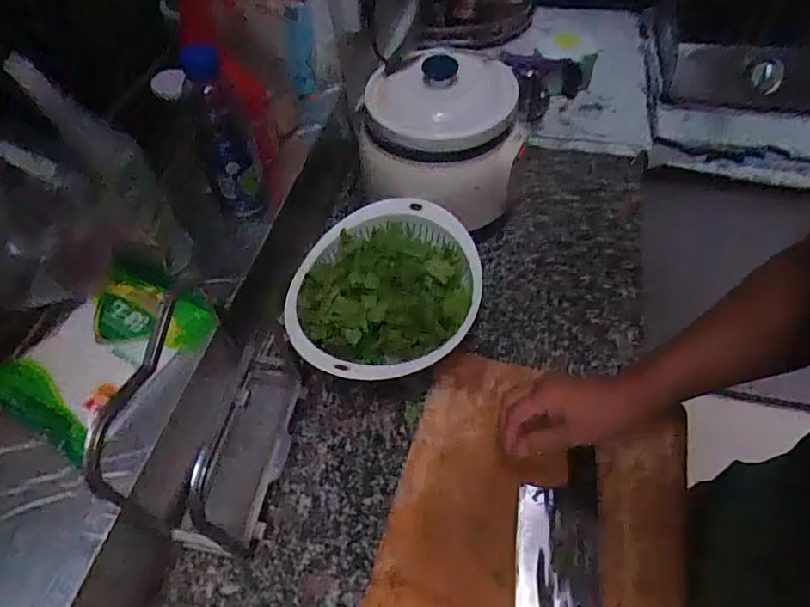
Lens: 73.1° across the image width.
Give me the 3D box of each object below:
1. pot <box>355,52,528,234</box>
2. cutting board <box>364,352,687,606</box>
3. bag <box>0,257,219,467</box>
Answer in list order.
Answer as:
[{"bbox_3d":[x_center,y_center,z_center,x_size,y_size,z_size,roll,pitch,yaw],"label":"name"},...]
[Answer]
[{"bbox_3d":[0.058,-0.234,0.811,0.216,0.233,0.206,2,52,5],"label":"pot"},{"bbox_3d":[0.130,0.245,0.563,0.292,0.037,0.389,11,55,12],"label":"cutting board"},{"bbox_3d":[-0.310,0.050,0.572,0.132,0.050,0.205,29,59,24],"label":"bag"}]

